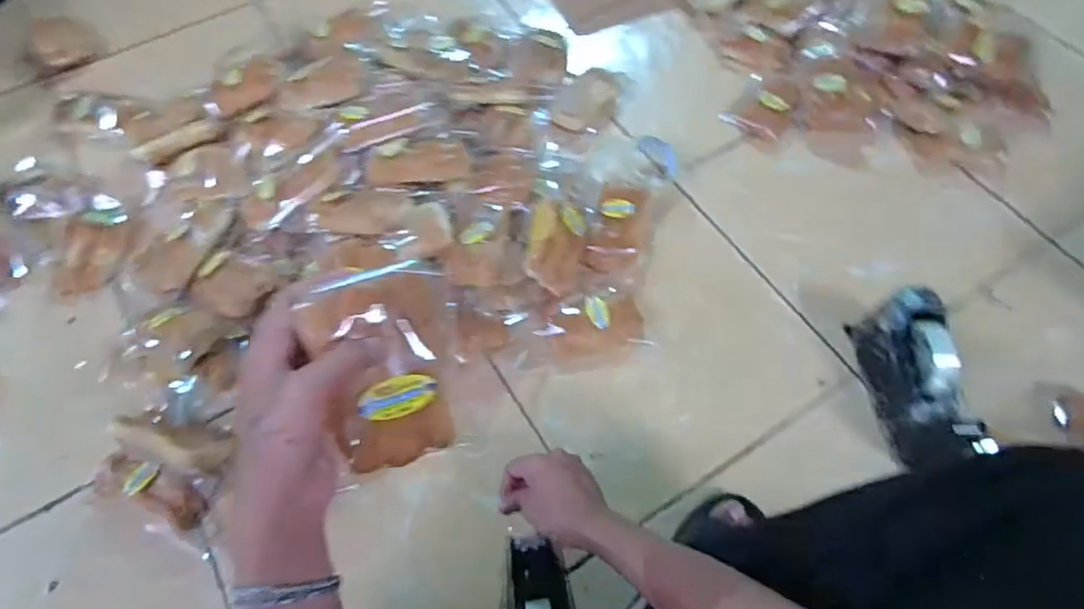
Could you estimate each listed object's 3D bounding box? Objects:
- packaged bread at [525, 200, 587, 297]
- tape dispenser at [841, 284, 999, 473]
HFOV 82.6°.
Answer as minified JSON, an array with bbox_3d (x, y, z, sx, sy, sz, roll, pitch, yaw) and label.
[{"bbox_3d":[0.021,-0.083,0.867,0.084,0.025,0.127,21,78,-17],"label":"packaged bread"},{"bbox_3d":[0.461,0.092,0.768,0.071,0.110,0.206,-1,61,1],"label":"tape dispenser"}]

